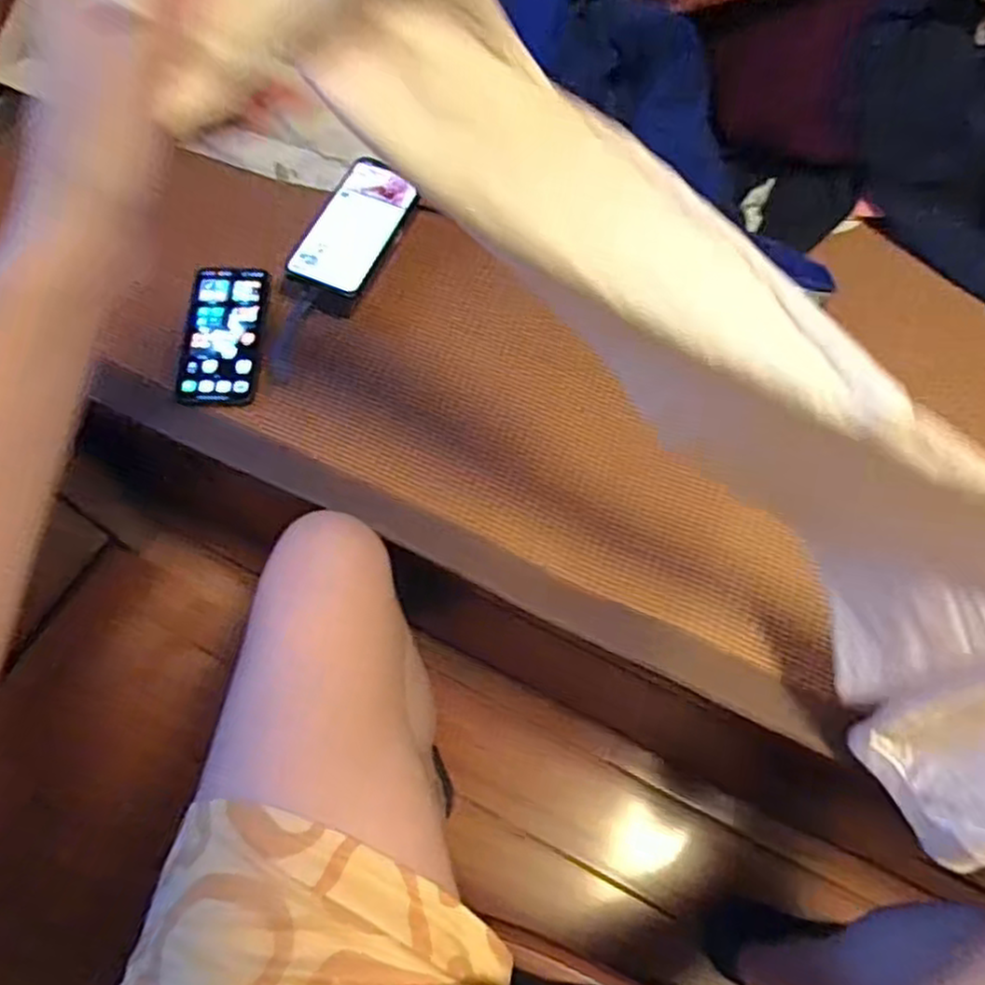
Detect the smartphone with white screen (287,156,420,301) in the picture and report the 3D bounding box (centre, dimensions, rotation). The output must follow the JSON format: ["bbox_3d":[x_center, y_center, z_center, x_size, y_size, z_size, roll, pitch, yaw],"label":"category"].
[{"bbox_3d":[-0.132,-0.262,0.723,0.082,0.011,0.155,22,70,1],"label":"smartphone with white screen"}]

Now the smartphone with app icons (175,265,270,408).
[{"bbox_3d":[-0.257,-0.154,0.704,0.070,0.010,0.149,2,66,1],"label":"smartphone with app icons"}]

